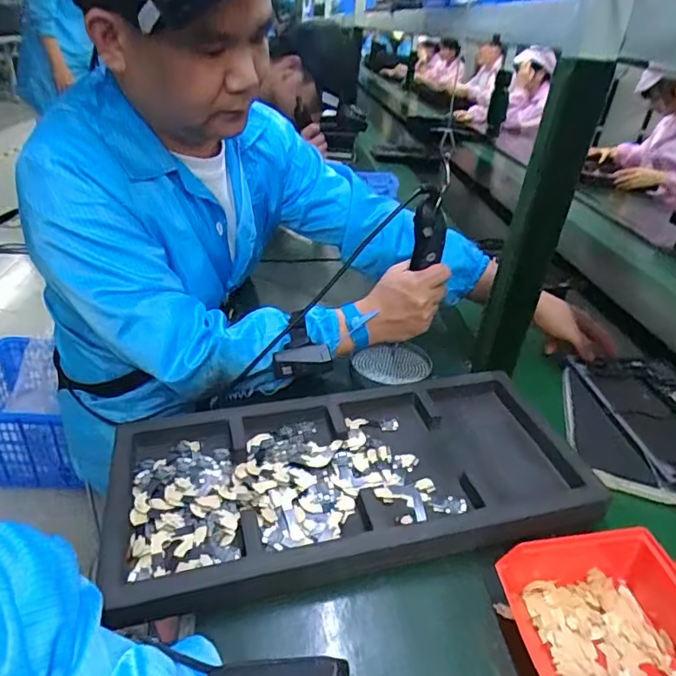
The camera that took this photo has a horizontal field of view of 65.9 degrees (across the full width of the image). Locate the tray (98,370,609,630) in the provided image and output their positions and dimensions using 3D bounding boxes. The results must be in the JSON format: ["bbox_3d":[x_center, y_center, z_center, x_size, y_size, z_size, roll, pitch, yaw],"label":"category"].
[{"bbox_3d":[0.022,0.145,0.562,0.507,0.052,0.238,-3,32,-16],"label":"tray"}]

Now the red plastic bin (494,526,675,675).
[{"bbox_3d":[0.219,0.226,0.412,0.144,0.073,0.126,0,32,-11],"label":"red plastic bin"}]

